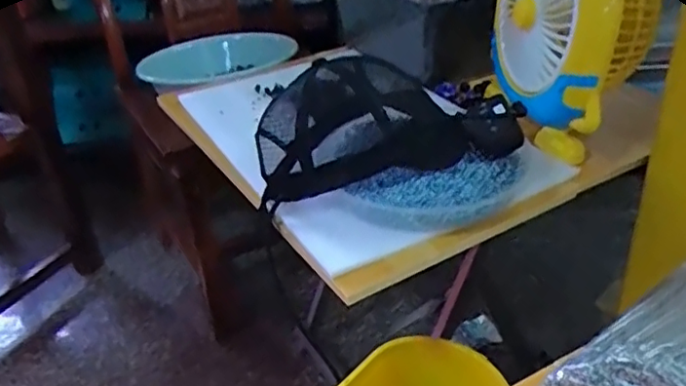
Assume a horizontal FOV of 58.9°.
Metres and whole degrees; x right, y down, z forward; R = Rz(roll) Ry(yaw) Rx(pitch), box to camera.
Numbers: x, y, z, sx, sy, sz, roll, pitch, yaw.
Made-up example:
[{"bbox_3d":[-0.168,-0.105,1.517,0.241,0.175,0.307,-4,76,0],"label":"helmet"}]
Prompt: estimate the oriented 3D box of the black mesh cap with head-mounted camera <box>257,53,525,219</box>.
[{"bbox_3d":[0.042,-0.085,0.677,0.275,0.115,0.145,-8,32,-5],"label":"black mesh cap with head-mounted camera"}]

